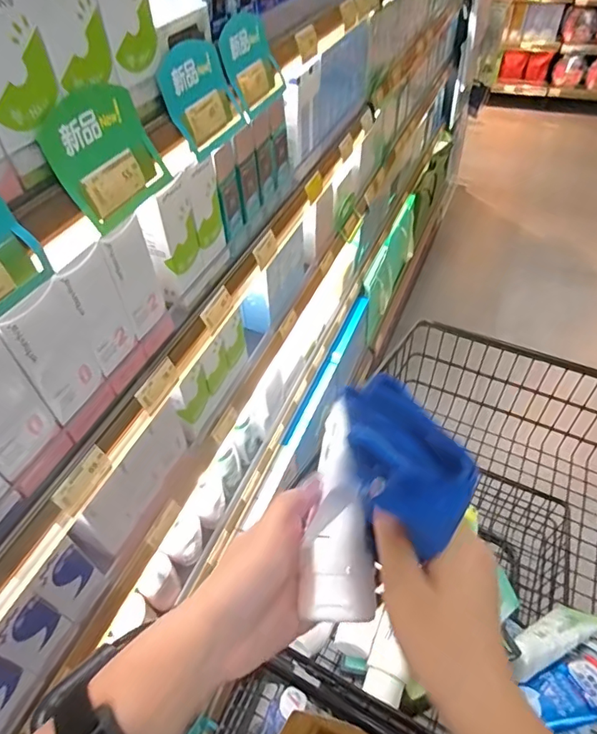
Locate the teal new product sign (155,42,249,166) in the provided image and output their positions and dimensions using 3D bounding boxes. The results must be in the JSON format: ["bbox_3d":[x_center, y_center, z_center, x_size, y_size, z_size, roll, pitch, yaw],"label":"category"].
[{"bbox_3d":[-0.099,-0.281,0.508,0.006,0.099,0.109,3,49,30],"label":"teal new product sign"}]

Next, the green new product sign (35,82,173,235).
[{"bbox_3d":[-0.161,-0.181,0.411,0.009,0.096,0.109,6,48,29],"label":"green new product sign"}]

